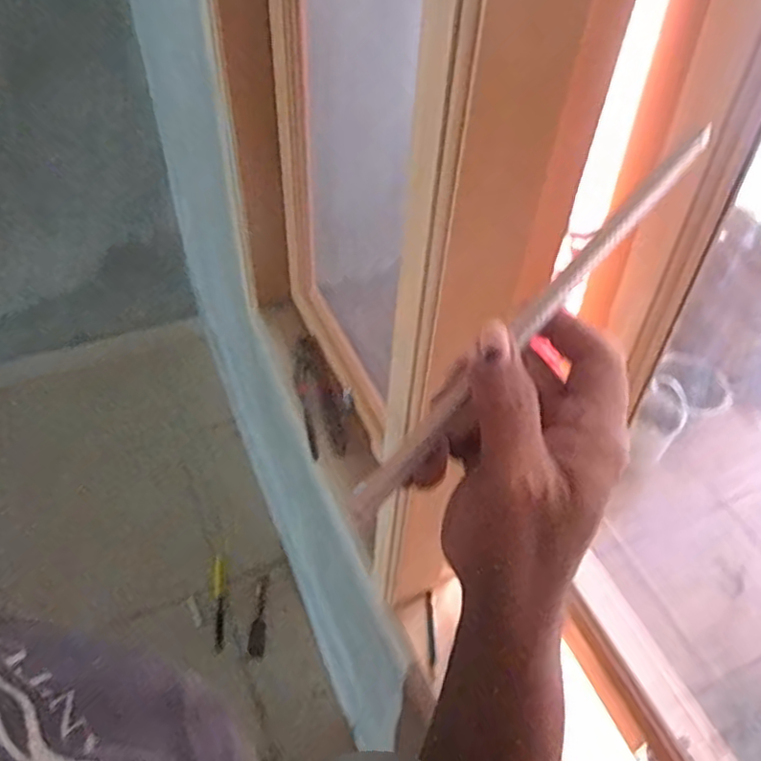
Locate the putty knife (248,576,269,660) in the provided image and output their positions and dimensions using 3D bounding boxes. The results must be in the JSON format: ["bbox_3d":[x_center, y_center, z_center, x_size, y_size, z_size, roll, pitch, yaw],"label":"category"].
[{"bbox_3d":[-0.305,0.596,1.633,0.040,0.022,0.201,0,51,-5],"label":"putty knife"}]

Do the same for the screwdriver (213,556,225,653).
[{"bbox_3d":[-0.416,0.566,1.673,0.031,0.023,0.253,-4,51,-8],"label":"screwdriver"}]

